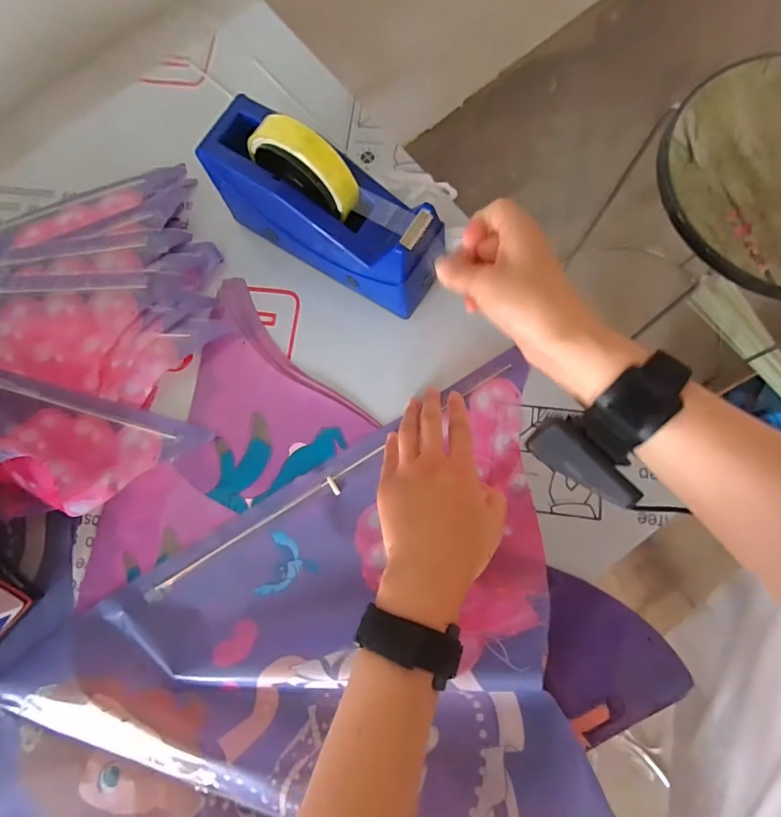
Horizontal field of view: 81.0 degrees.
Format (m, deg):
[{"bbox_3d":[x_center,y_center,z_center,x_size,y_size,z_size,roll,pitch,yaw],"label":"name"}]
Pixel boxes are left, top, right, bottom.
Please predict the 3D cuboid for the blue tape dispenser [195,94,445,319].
[{"bbox_3d":[-0.056,-0.168,0.374,0.204,0.101,0.074,34,82,9],"label":"blue tape dispenser"}]

